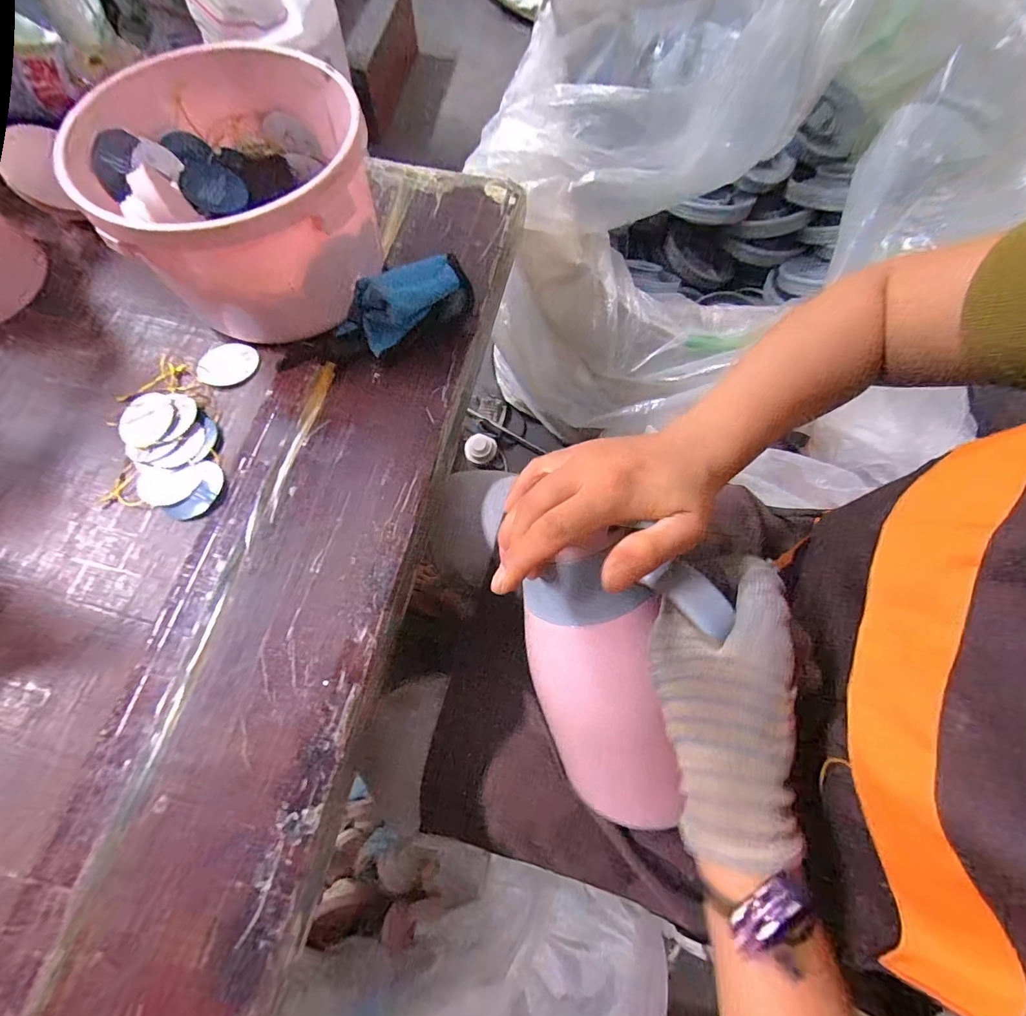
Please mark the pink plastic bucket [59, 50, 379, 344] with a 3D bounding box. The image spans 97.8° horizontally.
[{"bbox_3d":[-0.231,-0.266,0.400,0.206,0.134,0.204,1,70,-2],"label":"pink plastic bucket"}]

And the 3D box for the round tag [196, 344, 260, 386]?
[{"bbox_3d":[-0.269,-0.134,0.421,0.054,0.004,0.042,-13,71,-7],"label":"round tag"}]

